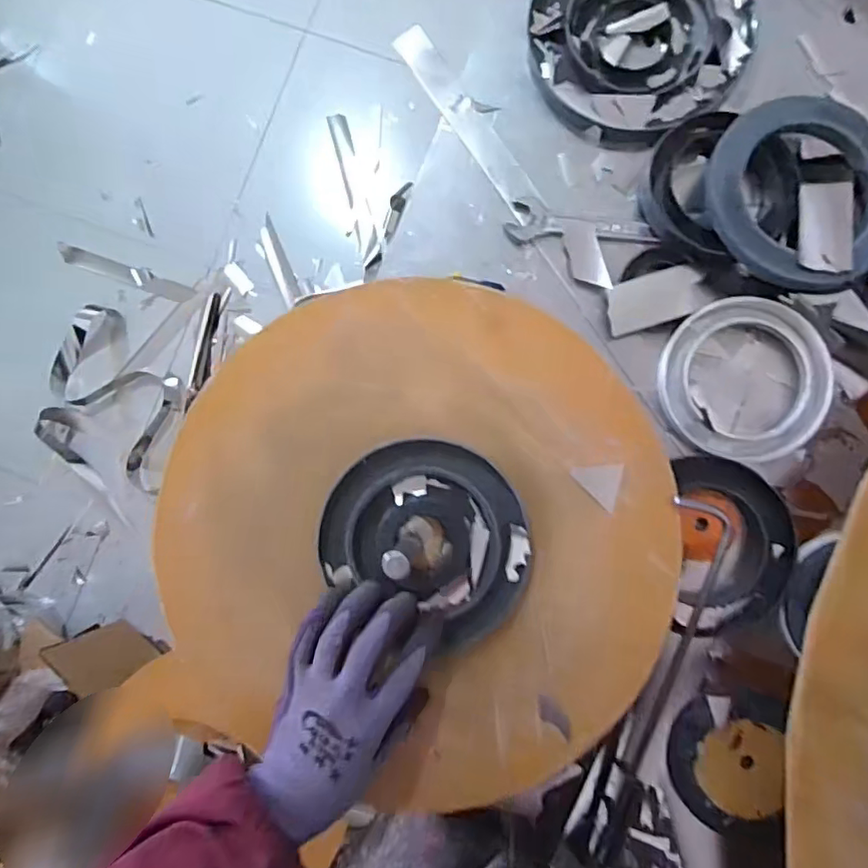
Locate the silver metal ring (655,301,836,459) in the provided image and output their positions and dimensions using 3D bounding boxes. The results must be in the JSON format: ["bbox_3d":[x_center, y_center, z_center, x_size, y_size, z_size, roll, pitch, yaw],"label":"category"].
[{"bbox_3d":[0.258,-0.046,0.469,0.135,0.011,0.132,0,87,5],"label":"silver metal ring"}]

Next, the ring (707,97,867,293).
[{"bbox_3d":[0.301,-0.191,0.449,0.138,0.040,0.151,0,87,5],"label":"ring"}]

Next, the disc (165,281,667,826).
[{"bbox_3d":[-0.013,0.074,0.431,0.378,0.028,0.374,0,87,5],"label":"disc"}]

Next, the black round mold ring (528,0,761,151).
[{"bbox_3d":[0.181,-0.354,0.496,0.190,0.026,0.187,0,87,5],"label":"black round mold ring"}]

